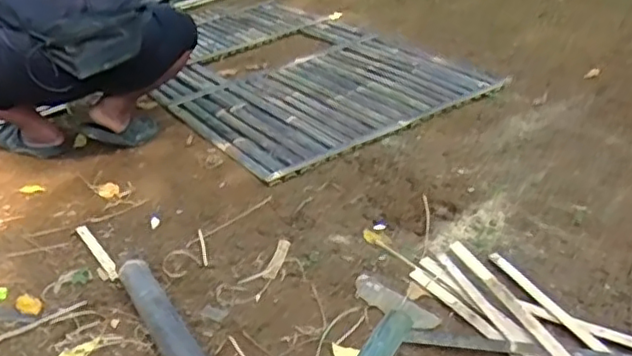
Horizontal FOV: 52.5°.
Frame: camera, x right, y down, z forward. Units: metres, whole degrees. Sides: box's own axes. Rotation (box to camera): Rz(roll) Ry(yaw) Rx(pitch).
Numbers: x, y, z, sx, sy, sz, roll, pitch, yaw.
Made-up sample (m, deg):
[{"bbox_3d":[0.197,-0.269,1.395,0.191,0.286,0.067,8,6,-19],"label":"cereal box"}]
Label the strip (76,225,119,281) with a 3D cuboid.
[{"bbox_3d":[-0.495,0.166,1.457,0.026,0.011,0.258,-24,35,-28],"label":"strip"}]

